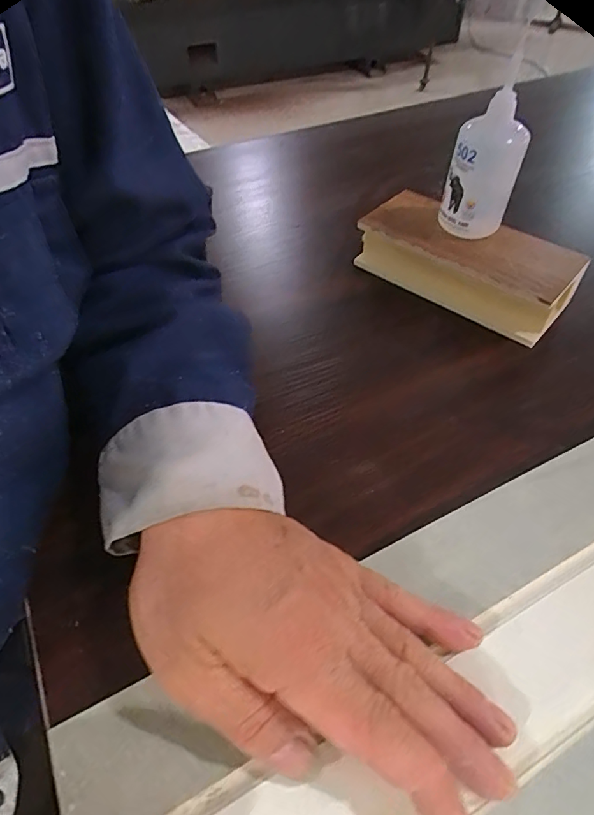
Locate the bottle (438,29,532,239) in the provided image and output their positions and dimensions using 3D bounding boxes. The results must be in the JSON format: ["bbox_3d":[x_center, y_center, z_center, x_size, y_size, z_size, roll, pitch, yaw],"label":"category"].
[{"bbox_3d":[0.137,-0.175,0.360,0.050,0.098,0.050,17,51,13],"label":"bottle"}]

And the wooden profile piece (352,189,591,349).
[{"bbox_3d":[0.132,-0.116,0.395,0.167,0.047,0.072,32,56,24],"label":"wooden profile piece"}]

